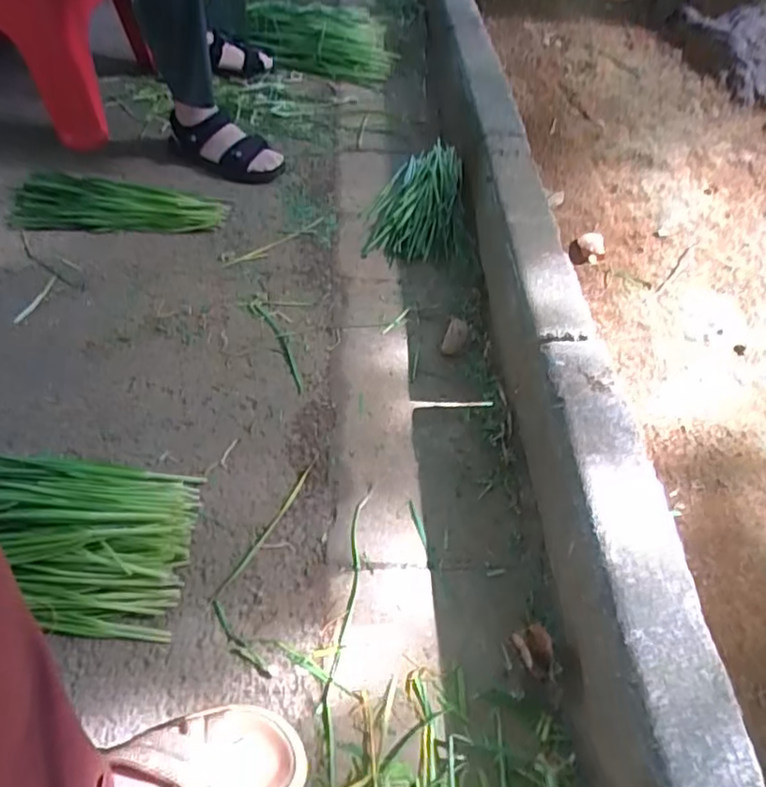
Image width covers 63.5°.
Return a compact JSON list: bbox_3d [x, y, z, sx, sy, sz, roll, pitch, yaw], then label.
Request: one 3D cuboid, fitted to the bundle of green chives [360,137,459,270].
[{"bbox_3d":[0.067,-0.356,1.130,0.171,0.060,0.308,8,51,0],"label":"bundle of green chives"}]

